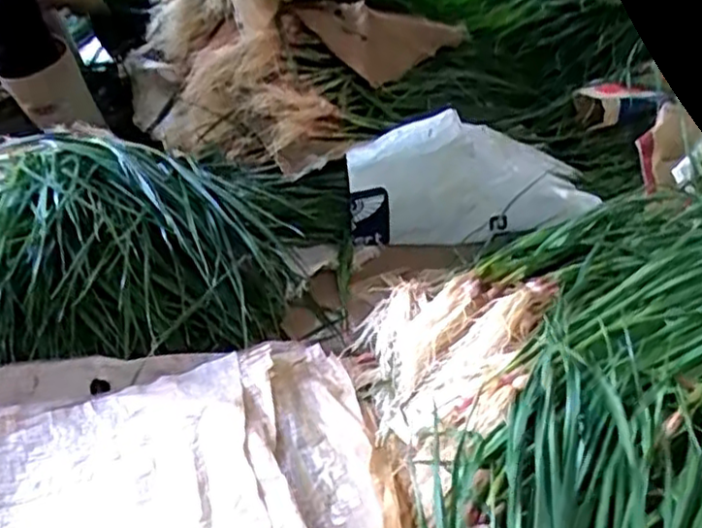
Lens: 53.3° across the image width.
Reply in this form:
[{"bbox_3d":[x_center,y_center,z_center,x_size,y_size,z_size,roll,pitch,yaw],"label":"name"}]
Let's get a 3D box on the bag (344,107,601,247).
[{"bbox_3d":[0.217,-0.151,1.290,0.452,0.185,0.176,-8,34,-10],"label":"bag"}]

